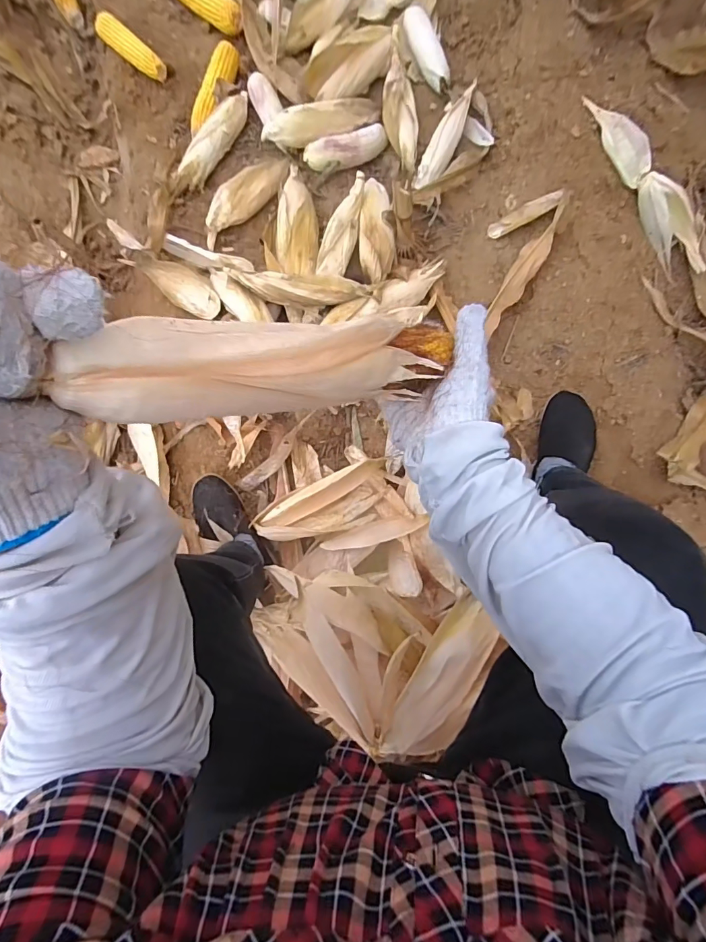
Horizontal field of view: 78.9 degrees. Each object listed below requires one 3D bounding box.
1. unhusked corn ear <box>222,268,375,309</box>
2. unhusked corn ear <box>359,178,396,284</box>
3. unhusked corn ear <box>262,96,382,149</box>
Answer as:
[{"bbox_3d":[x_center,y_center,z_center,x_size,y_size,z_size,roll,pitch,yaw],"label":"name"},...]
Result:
[{"bbox_3d":[-0.106,-0.348,0.828,0.286,0.055,0.057,7,87,8],"label":"unhusked corn ear"},{"bbox_3d":[0.046,-0.471,0.832,0.070,0.049,0.231,0,86,8],"label":"unhusked corn ear"},{"bbox_3d":[-0.060,-0.710,0.870,0.253,0.047,0.065,-23,83,-12],"label":"unhusked corn ear"}]

